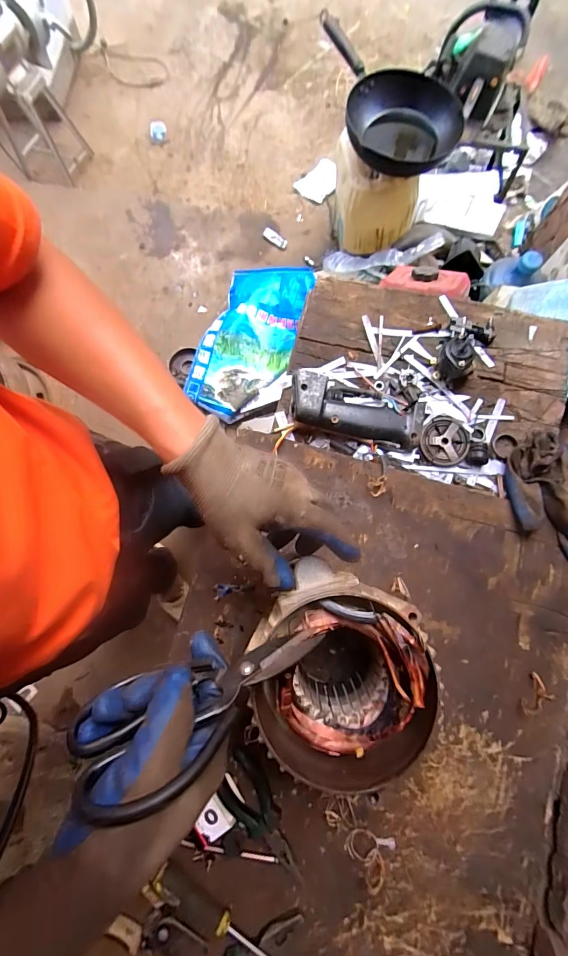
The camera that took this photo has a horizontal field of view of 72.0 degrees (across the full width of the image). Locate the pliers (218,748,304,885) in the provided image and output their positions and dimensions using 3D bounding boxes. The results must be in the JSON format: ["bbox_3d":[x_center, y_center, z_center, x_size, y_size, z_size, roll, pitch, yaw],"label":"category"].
[{"bbox_3d":[-0.031,0.383,0.437,0.056,0.019,0.146,-24,81,-2],"label":"pliers"}]

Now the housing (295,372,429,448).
[{"bbox_3d":[0.095,-0.088,0.514,0.176,0.036,0.066,14,82,3],"label":"housing"}]

